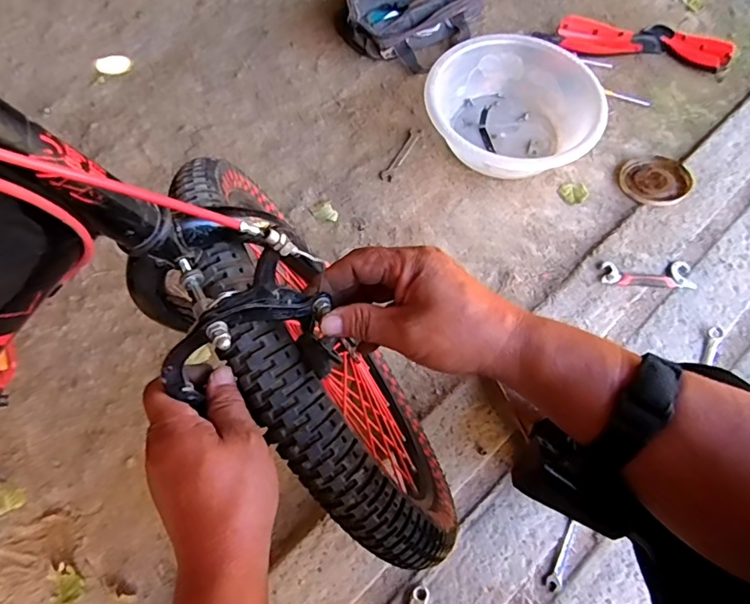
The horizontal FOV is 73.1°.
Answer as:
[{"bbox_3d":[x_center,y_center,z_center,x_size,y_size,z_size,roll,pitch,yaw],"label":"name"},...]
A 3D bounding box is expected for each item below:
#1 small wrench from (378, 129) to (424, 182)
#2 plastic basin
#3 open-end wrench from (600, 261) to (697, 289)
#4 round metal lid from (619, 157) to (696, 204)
[{"bbox_3d":[0.053,-0.301,1.029,0.028,0.008,0.144,30,68,10],"label":"small wrench"},{"bbox_3d":[0.273,-0.385,1.015,0.335,0.109,0.282,-7,67,-6],"label":"plastic basin"},{"bbox_3d":[0.483,-0.048,0.895,0.161,0.015,0.054,2,66,-2],"label":"open-end wrench"},{"bbox_3d":[0.547,-0.239,0.989,0.119,0.013,0.122,-7,67,16],"label":"round metal lid"}]

